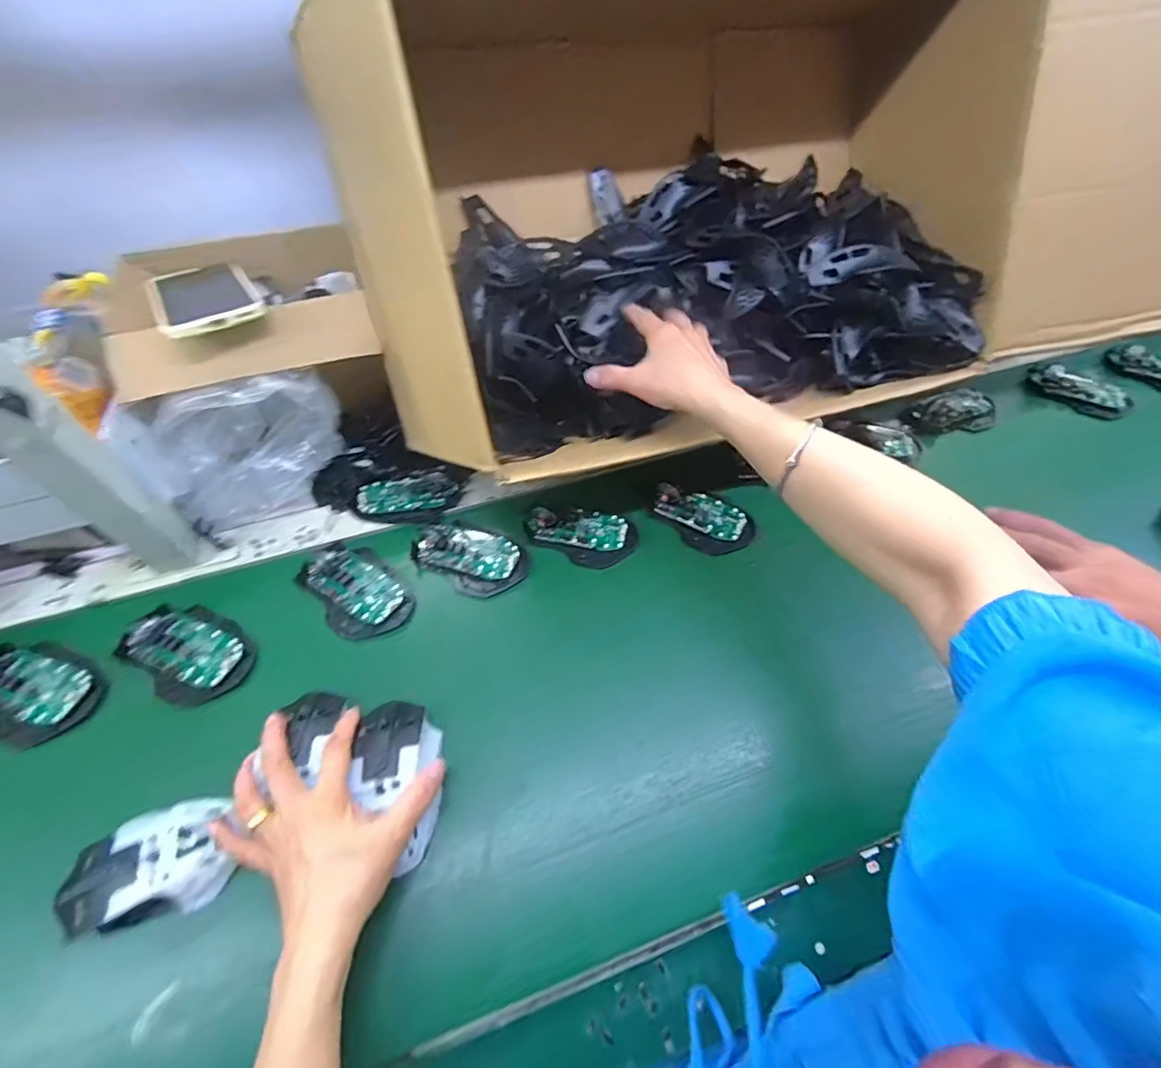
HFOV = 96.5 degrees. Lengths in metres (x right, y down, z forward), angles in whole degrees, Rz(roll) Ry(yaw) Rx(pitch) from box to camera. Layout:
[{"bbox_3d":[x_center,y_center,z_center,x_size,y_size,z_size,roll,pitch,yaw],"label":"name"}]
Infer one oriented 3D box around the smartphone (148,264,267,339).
[{"bbox_3d":[-0.353,-0.224,0.487,0.083,0.010,0.166,-29,50,-21],"label":"smartphone"}]

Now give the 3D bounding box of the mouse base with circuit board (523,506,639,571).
[{"bbox_3d":[-0.001,-0.002,0.528,0.114,0.021,0.063,10,55,6],"label":"mouse base with circuit board"}]

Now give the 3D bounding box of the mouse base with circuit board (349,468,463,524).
[{"bbox_3d":[-0.188,-0.043,0.554,0.112,0.021,0.064,-1,55,-2],"label":"mouse base with circuit board"}]

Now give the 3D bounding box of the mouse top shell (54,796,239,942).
[{"bbox_3d":[-0.297,0.224,0.351,0.101,0.036,0.066,-17,57,-12],"label":"mouse top shell"}]

